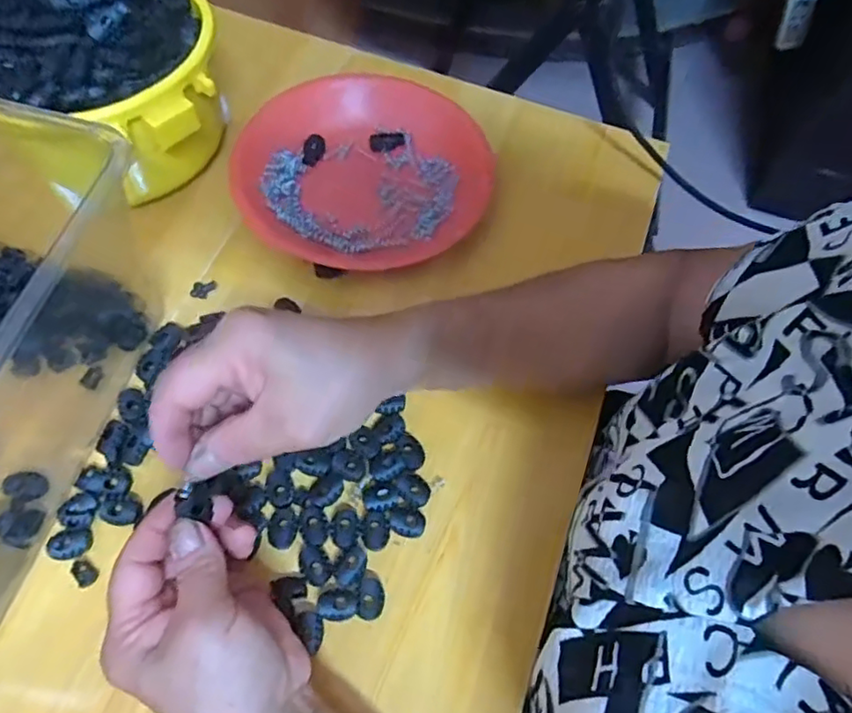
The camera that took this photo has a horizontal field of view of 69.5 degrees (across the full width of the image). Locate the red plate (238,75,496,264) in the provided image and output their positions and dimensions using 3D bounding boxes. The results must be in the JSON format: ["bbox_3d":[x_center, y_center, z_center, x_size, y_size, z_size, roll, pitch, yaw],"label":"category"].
[{"bbox_3d":[-0.048,-0.145,0.487,0.184,0.031,0.196,2,63,-3],"label":"red plate"}]

